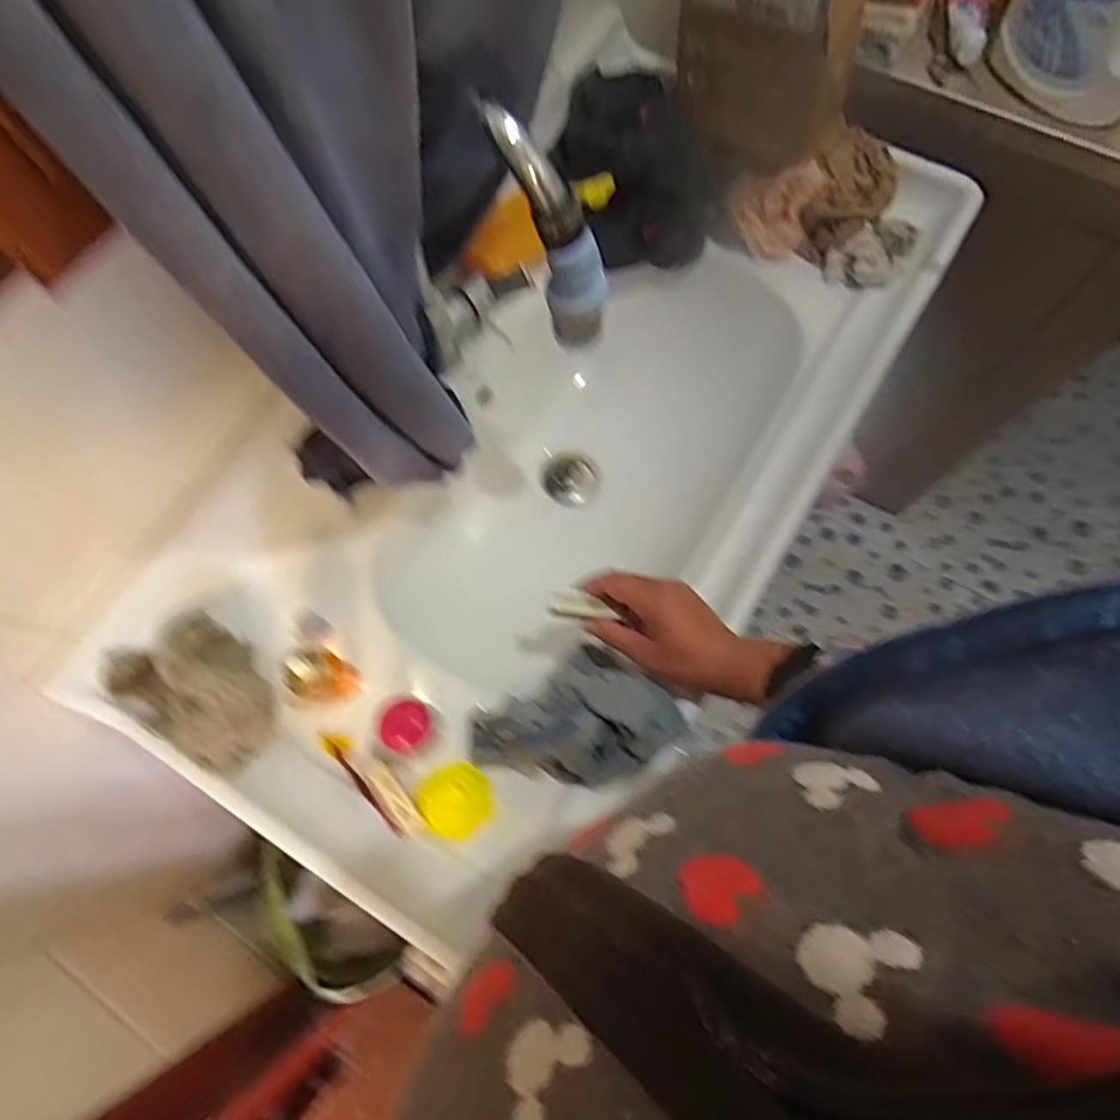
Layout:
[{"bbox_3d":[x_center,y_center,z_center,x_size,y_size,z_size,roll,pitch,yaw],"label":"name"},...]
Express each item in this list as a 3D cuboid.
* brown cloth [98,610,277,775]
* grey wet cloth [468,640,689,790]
[{"bbox_3d":[-0.311,0.112,0.575,0.143,0.056,0.097,35,76,12],"label":"brown cloth"},{"bbox_3d":[0.010,0.144,0.561,0.163,0.064,0.119,-34,75,-9],"label":"grey wet cloth"}]

